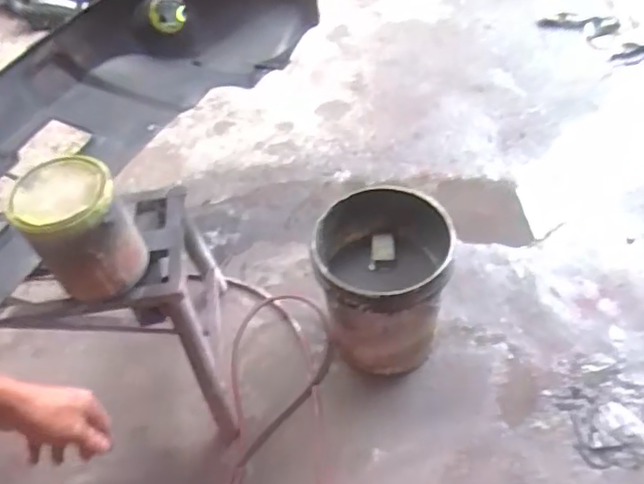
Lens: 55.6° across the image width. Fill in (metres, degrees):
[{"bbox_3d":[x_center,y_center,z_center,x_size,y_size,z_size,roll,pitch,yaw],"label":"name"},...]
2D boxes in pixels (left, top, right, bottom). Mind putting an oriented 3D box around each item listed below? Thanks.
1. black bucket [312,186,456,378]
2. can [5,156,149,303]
[{"bbox_3d":[0.143,0.092,1.414,0.292,0.366,0.333,-2,51,2],"label":"black bucket"},{"bbox_3d":[-0.408,-0.018,1.042,0.152,0.202,0.168,-39,59,-24],"label":"can"}]

